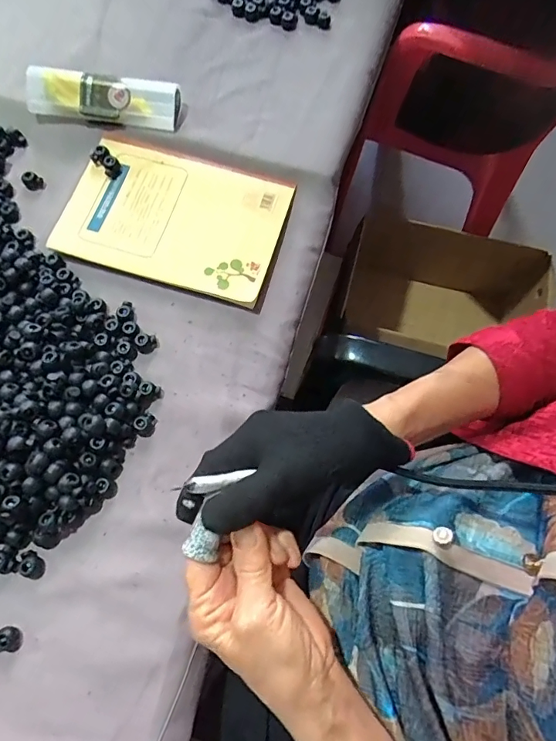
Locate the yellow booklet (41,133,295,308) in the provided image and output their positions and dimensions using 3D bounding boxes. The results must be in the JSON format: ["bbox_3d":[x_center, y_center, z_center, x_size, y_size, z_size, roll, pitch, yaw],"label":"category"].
[{"bbox_3d":[-0.100,-0.150,0.447,0.204,0.010,0.138,18,73,4],"label":"yellow booklet"}]

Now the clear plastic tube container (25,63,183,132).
[{"bbox_3d":[-0.177,-0.272,0.465,0.154,0.033,0.038,7,72,1],"label":"clear plastic tube container"}]

